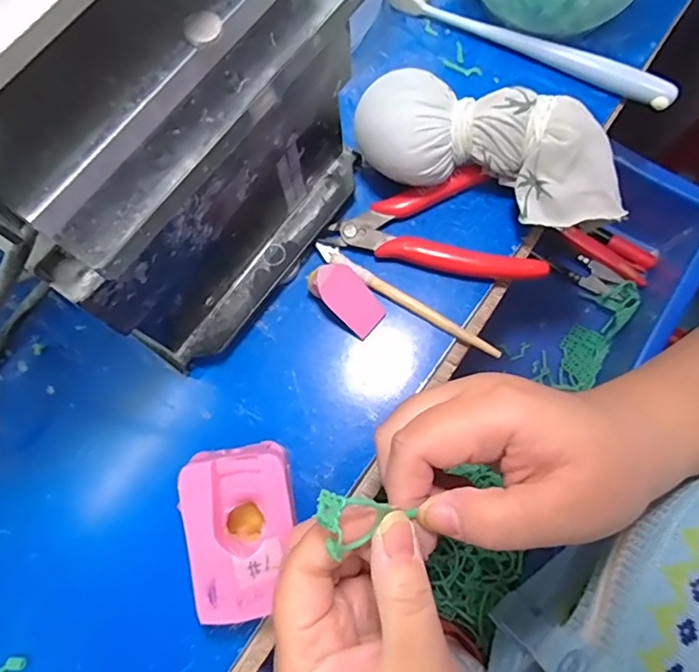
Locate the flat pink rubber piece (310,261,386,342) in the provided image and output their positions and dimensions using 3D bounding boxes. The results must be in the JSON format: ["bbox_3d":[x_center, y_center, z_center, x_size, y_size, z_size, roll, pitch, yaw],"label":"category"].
[{"bbox_3d":[-0.001,-0.021,0.275,0.044,0.006,0.023,44,74,-18],"label":"flat pink rubber piece"}]

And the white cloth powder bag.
[{"bbox_3d":[0.078,-0.096,0.277,0.147,0.051,0.059,17,76,6],"label":"white cloth powder bag"}]

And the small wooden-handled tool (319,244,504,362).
[{"bbox_3d":[0.030,-0.020,0.280,0.114,0.006,0.008,33,78,9],"label":"small wooden-handled tool"}]

